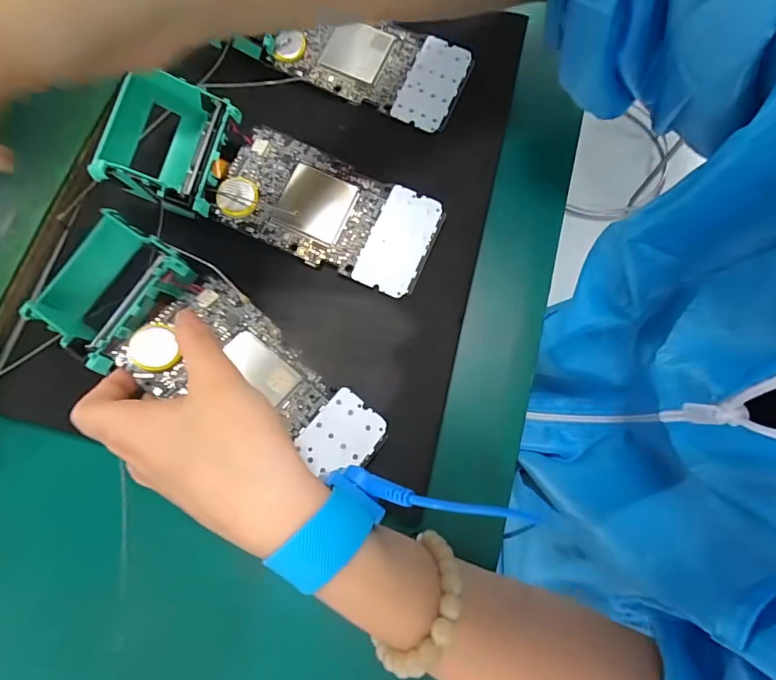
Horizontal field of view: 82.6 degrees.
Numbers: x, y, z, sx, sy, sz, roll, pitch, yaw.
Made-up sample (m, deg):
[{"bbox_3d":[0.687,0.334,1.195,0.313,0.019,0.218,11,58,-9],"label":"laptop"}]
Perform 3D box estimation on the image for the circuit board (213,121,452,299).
[{"bbox_3d":[-0.037,-0.078,0.266,0.133,0.015,0.065,24,77,7],"label":"circuit board"}]

